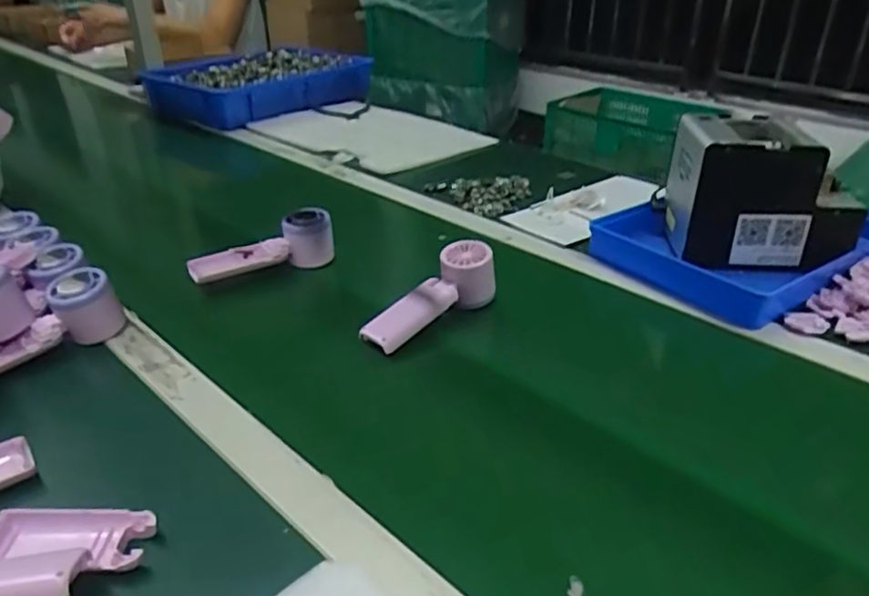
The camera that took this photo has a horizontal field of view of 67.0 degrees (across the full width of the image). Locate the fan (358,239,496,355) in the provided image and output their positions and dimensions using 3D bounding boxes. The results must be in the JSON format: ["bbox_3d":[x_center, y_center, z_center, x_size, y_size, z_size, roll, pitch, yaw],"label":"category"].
[{"bbox_3d":[-0.003,0.005,0.673,0.161,0.059,0.055,-35,43,-26],"label":"fan"}]

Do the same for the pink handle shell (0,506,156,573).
[{"bbox_3d":[-0.237,0.158,0.429,0.105,0.018,0.045,3,30,5],"label":"pink handle shell"}]

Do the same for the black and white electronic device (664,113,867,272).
[{"bbox_3d":[0.373,-0.122,0.763,0.179,0.145,0.141,5,31,8],"label":"black and white electronic device"}]

